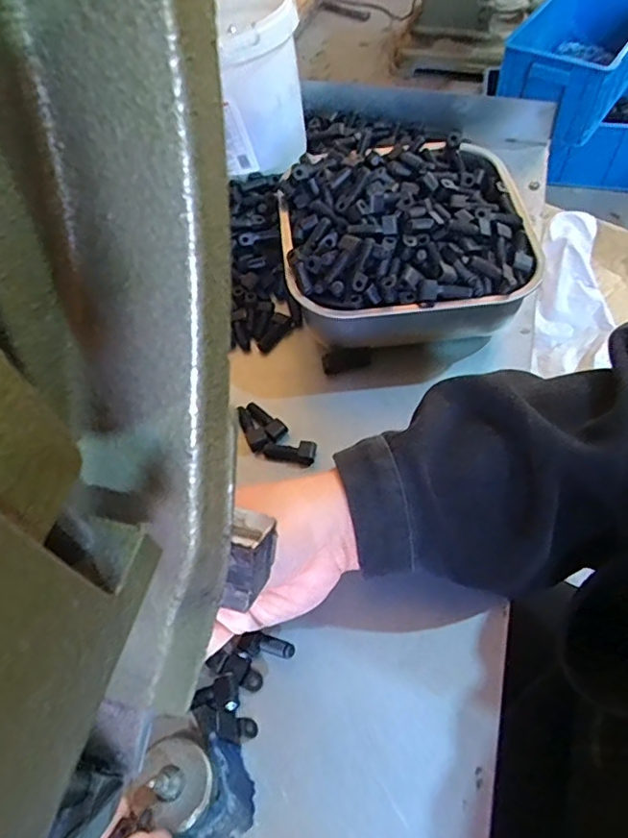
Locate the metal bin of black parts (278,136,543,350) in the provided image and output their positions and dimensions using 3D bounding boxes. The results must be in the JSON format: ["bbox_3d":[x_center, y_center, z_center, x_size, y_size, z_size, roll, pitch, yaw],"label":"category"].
[{"bbox_3d":[0.065,-0.133,0.435,0.176,0.086,0.171,-6,57,-1],"label":"metal bin of black parts"}]

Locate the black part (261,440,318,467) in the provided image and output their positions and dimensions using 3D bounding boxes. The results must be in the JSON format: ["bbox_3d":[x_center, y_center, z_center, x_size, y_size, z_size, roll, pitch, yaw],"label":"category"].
[{"bbox_3d":[-0.017,0.021,0.381,0.035,0.009,0.017,12,58,10],"label":"black part"}]

